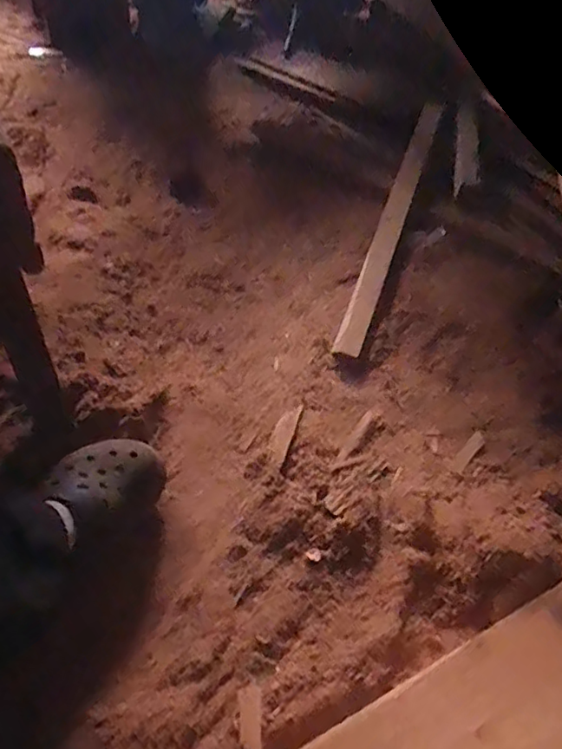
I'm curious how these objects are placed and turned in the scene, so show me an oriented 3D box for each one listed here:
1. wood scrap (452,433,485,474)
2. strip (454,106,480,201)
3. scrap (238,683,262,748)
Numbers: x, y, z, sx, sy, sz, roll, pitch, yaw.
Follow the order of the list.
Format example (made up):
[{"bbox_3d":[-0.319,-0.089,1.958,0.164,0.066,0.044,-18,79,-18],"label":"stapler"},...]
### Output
[{"bbox_3d":[0.232,0.096,0.730,0.017,0.004,0.070,35,56,23],"label":"wood scrap"},{"bbox_3d":[0.355,-0.428,1.128,0.043,0.018,0.280,12,50,3],"label":"strip"},{"bbox_3d":[-0.026,0.299,0.509,0.019,0.004,0.059,-2,38,-6],"label":"scrap"}]

